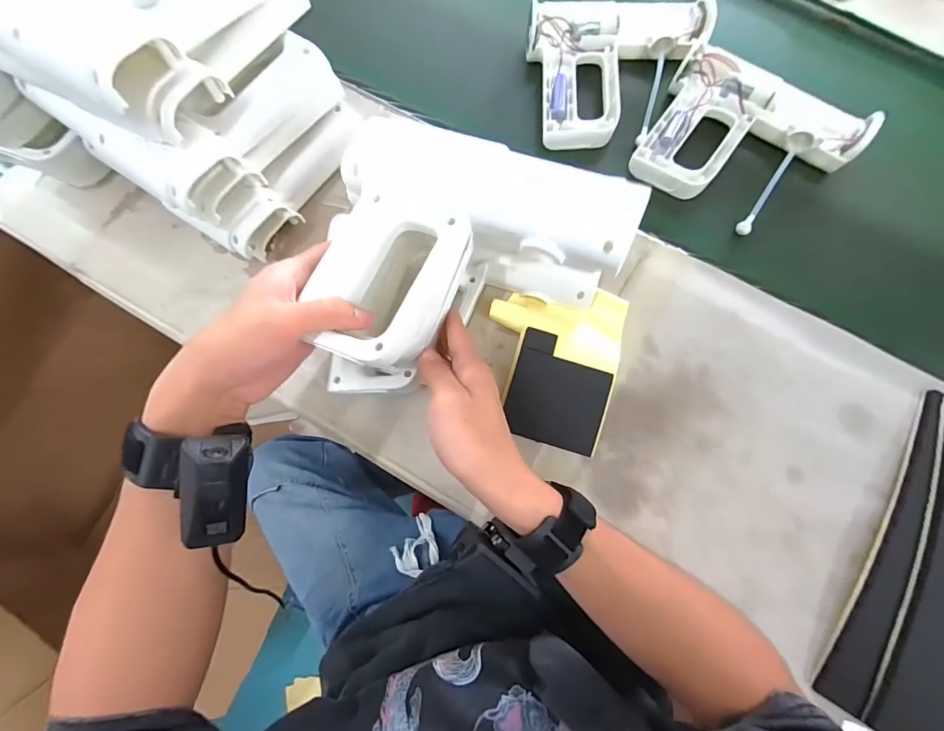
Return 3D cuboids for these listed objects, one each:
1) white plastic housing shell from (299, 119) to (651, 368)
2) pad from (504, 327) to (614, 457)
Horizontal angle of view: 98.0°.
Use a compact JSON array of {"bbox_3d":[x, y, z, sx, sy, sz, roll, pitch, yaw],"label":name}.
[{"bbox_3d":[-0.007,-0.075,0.295,0.210,0.077,0.169,14,78,3],"label":"white plastic housing shell"},{"bbox_3d":[0.082,0.025,0.385,0.089,0.004,0.098,16,88,4],"label":"pad"}]

